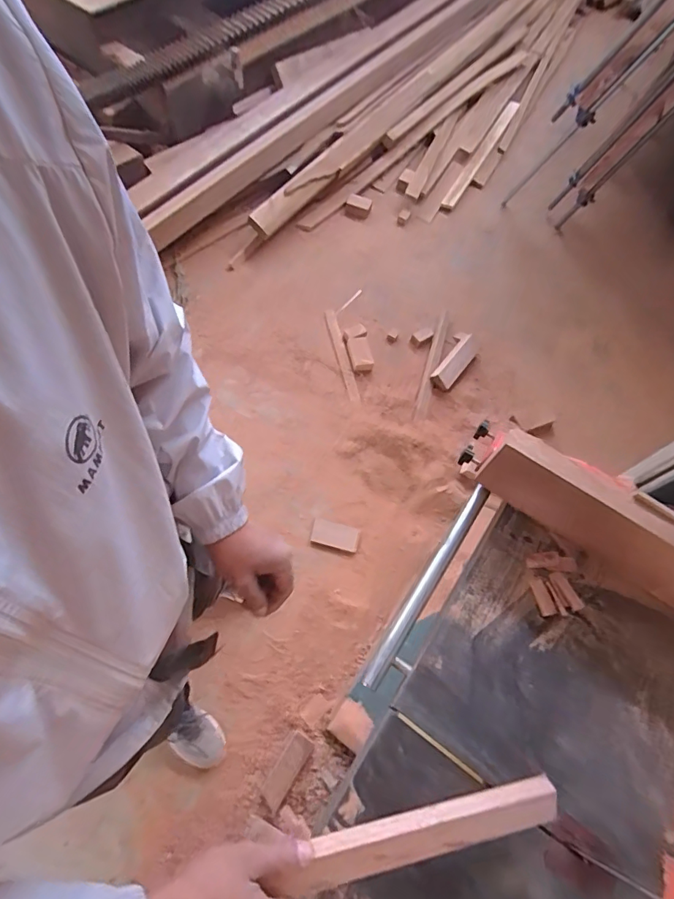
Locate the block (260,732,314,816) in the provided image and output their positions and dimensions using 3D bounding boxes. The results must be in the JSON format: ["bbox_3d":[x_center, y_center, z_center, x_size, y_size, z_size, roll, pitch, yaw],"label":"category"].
[{"bbox_3d":[-0.126,0.797,1.154,0.057,0.020,0.168,31,66,10],"label":"block"}]

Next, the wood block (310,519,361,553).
[{"bbox_3d":[-0.007,0.269,1.464,0.150,0.020,0.075,17,64,3],"label":"wood block"}]

